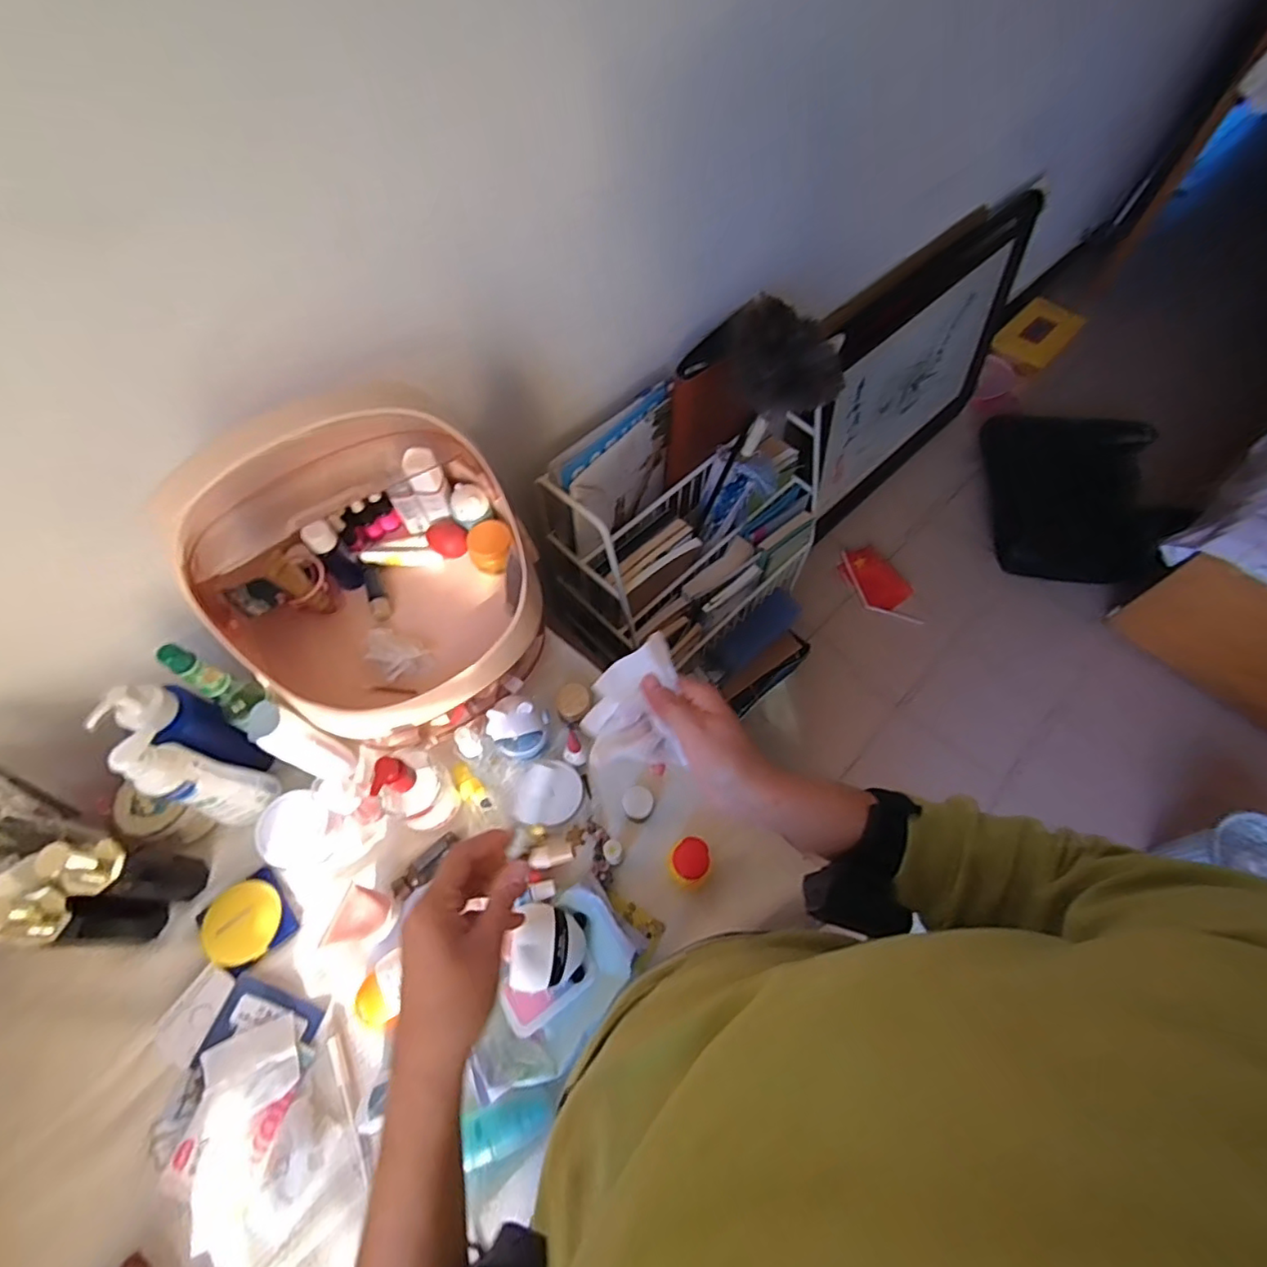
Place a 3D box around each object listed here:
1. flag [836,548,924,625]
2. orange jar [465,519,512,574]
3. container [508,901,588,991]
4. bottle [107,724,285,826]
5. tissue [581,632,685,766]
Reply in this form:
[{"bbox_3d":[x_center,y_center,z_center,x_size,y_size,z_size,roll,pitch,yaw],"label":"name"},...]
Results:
[{"bbox_3d":[0.723,-0.137,1.733,0.143,0.021,0.272,-34,76,-9],"label":"flag"},{"bbox_3d":[-0.160,-0.098,0.672,0.048,0.032,0.051,0,62,0],"label":"orange jar"},{"bbox_3d":[-0.085,0.314,0.599,0.069,0.041,0.074,2,62,1],"label":"container"},{"bbox_3d":[-0.434,0.148,0.600,0.043,0.173,0.058,17,63,9],"label":"bottle"},{"bbox_3d":[-0.002,0.052,0.439,0.069,0.051,0.078,-8,62,-4],"label":"tissue"}]

